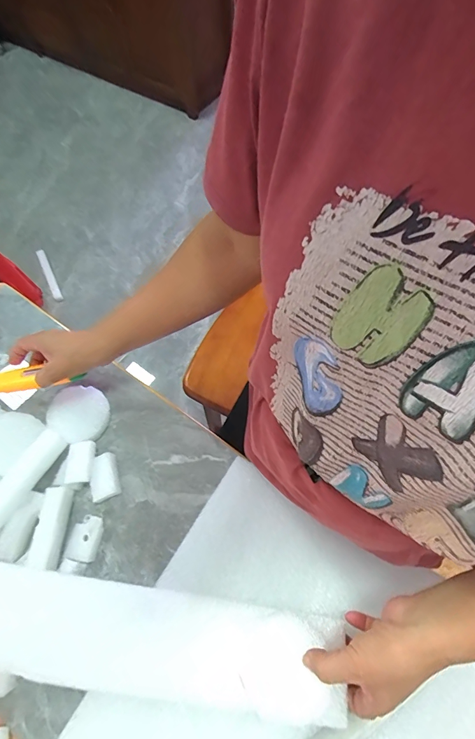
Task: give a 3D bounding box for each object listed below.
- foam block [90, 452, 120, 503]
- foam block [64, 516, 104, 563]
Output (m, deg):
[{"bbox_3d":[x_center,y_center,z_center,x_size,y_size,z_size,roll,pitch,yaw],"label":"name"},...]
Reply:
[{"bbox_3d":[-0.165,0.134,0.473,0.031,0.022,0.056,-16,64,-6],"label":"foam block"},{"bbox_3d":[-0.178,0.198,0.444,0.034,0.017,0.047,11,64,7],"label":"foam block"}]

